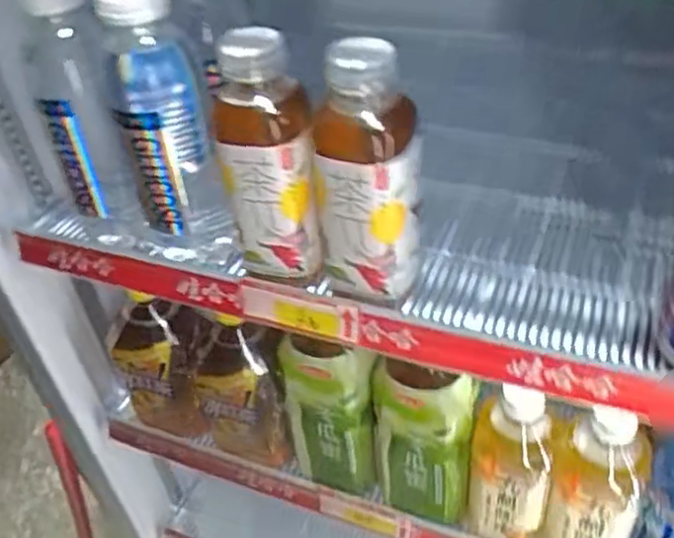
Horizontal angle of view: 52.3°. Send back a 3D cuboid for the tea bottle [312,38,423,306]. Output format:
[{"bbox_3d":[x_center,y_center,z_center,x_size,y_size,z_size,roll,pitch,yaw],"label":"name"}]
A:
[{"bbox_3d":[0.019,-0.057,0.447,0.068,0.169,0.055,-2,41,5],"label":"tea bottle"}]

